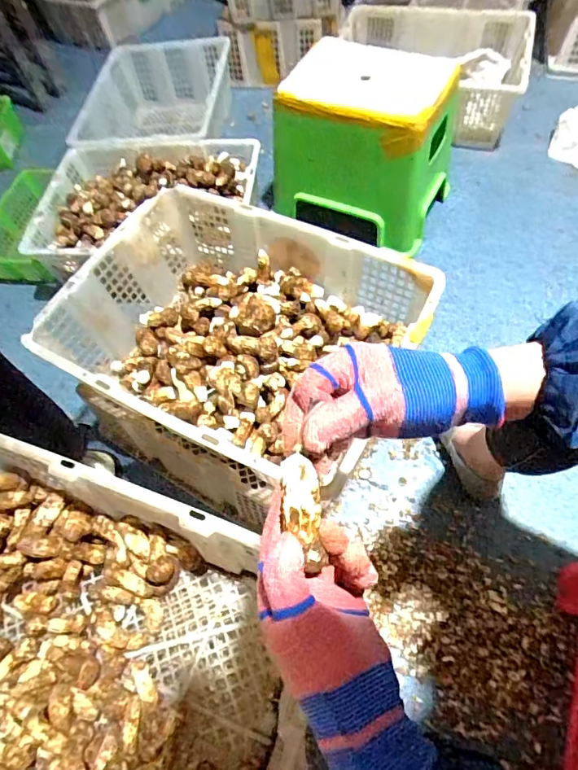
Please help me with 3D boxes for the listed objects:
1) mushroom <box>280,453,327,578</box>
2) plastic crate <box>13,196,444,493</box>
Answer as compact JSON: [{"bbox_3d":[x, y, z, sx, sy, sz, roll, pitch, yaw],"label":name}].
[{"bbox_3d":[0.009,0.076,0.284,0.023,0.022,0.065,-9,67,-3],"label":"mushroom"},{"bbox_3d":[-0.072,-0.065,0.688,0.482,0.168,0.352,24,67,18],"label":"plastic crate"}]

